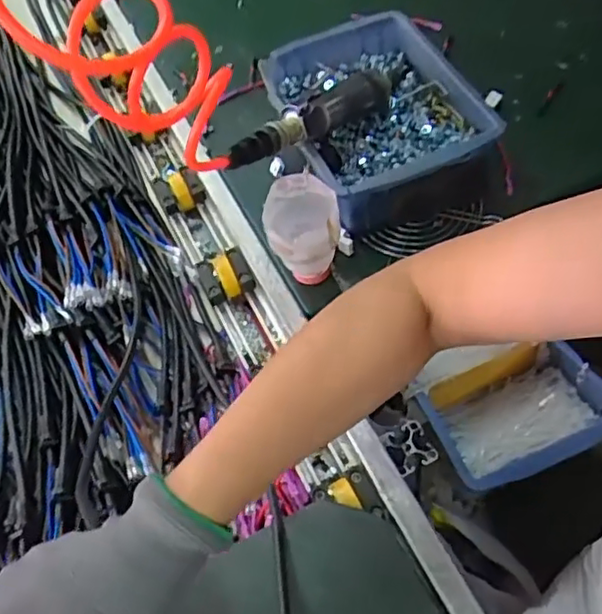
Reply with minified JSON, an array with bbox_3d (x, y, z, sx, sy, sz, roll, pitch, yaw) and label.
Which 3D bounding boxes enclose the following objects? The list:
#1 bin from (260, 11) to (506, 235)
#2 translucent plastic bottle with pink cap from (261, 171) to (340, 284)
[{"bbox_3d":[0.075,-0.208,0.691,0.180,0.101,0.250,-22,56,-5],"label":"bin"},{"bbox_3d":[0.004,-0.064,0.601,0.071,0.100,0.067,-6,57,5],"label":"translucent plastic bottle with pink cap"}]

